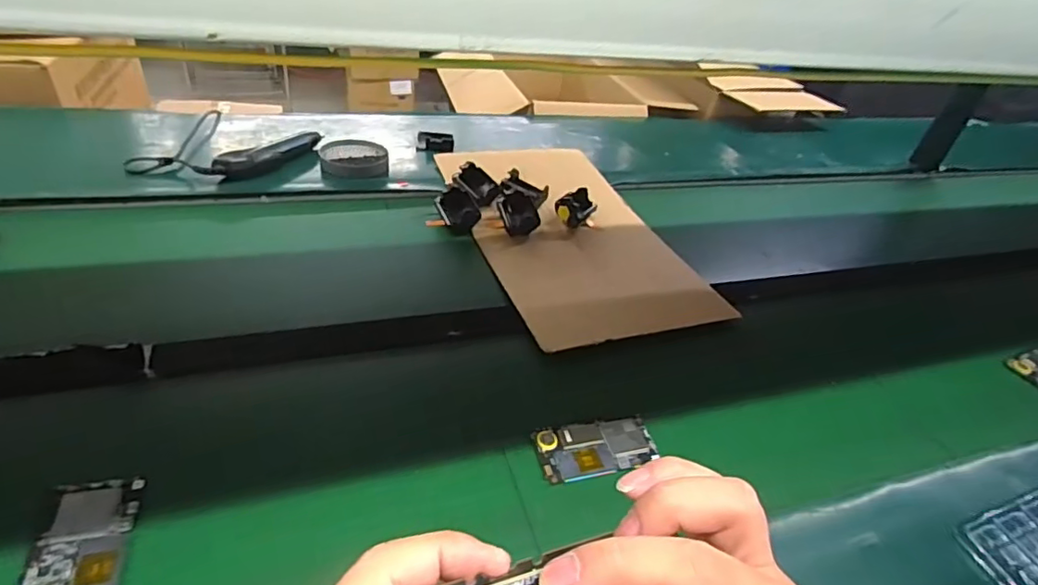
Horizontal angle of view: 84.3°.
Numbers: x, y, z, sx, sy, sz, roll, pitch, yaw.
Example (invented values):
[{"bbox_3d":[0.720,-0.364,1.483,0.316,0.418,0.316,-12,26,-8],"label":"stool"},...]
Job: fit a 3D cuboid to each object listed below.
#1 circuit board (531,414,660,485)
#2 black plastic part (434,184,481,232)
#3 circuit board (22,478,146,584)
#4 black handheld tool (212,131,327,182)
[{"bbox_3d":[0.080,0.157,0.580,0.124,0.007,0.062,-7,40,-16],"label":"circuit board"},{"bbox_3d":[-0.094,-0.128,0.880,0.051,0.044,0.069,-13,42,-23],"label":"black plastic part"},{"bbox_3d":[-0.333,0.198,0.434,0.063,0.009,0.124,-6,40,-15],"label":"circuit board"},{"bbox_3d":[-0.397,-0.220,0.923,0.037,0.039,0.186,30,44,27],"label":"black handheld tool"}]

